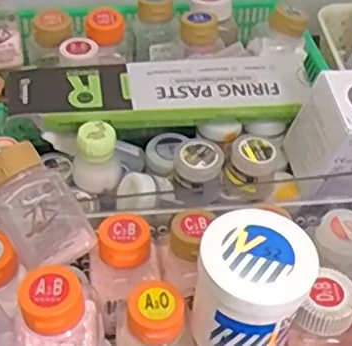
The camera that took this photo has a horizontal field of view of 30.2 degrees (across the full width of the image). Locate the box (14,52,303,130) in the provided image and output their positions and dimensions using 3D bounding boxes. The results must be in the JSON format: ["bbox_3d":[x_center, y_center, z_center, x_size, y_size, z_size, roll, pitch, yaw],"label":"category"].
[{"bbox_3d":[-0.012,-0.051,0.459,0.209,0.036,0.051,-5,46,-10],"label":"box"}]

